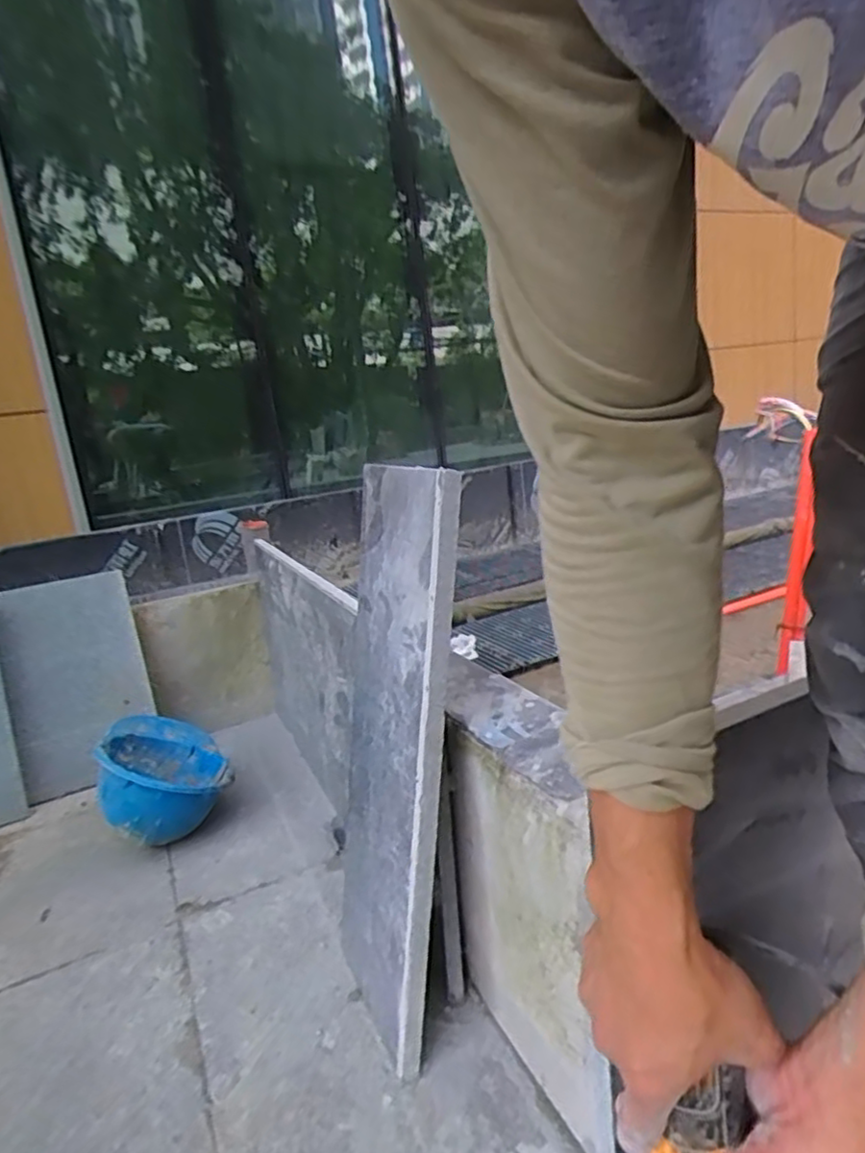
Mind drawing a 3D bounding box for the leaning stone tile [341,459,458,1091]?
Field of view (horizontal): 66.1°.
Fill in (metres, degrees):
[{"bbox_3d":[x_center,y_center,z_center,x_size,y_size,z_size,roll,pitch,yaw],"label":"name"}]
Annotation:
[{"bbox_3d":[-0.051,0.184,0.695,0.018,0.582,0.224,0,10,-25],"label":"leaning stone tile"}]

